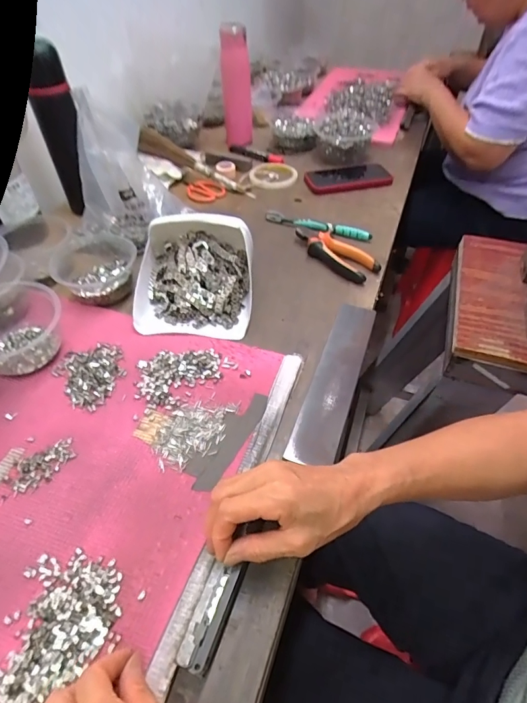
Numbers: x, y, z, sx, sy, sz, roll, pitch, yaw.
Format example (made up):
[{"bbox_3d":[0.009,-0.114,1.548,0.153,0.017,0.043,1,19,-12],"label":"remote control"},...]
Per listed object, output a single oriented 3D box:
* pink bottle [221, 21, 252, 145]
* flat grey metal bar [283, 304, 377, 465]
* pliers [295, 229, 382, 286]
[{"bbox_3d":[-0.058,-0.573,0.880,0.060,0.220,0.070,-4,48,-3],"label":"pink bottle"},{"bbox_3d":[0.087,0.024,0.476,0.050,0.009,0.237,16,50,14],"label":"flat grey metal bar"},{"bbox_3d":[0.110,-0.156,0.631,0.052,0.023,0.146,-35,56,-27],"label":"pliers"}]

